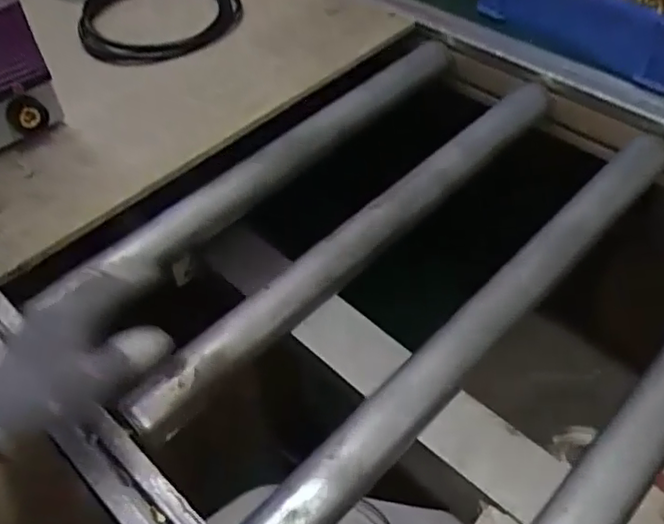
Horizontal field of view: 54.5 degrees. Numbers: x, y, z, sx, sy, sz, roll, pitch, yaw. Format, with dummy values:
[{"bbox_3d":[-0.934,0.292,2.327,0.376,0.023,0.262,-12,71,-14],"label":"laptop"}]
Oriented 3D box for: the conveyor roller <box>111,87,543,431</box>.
[{"bbox_3d":[0.048,-0.036,0.650,0.043,0.044,0.572,34,59,29],"label":"conveyor roller"}]

